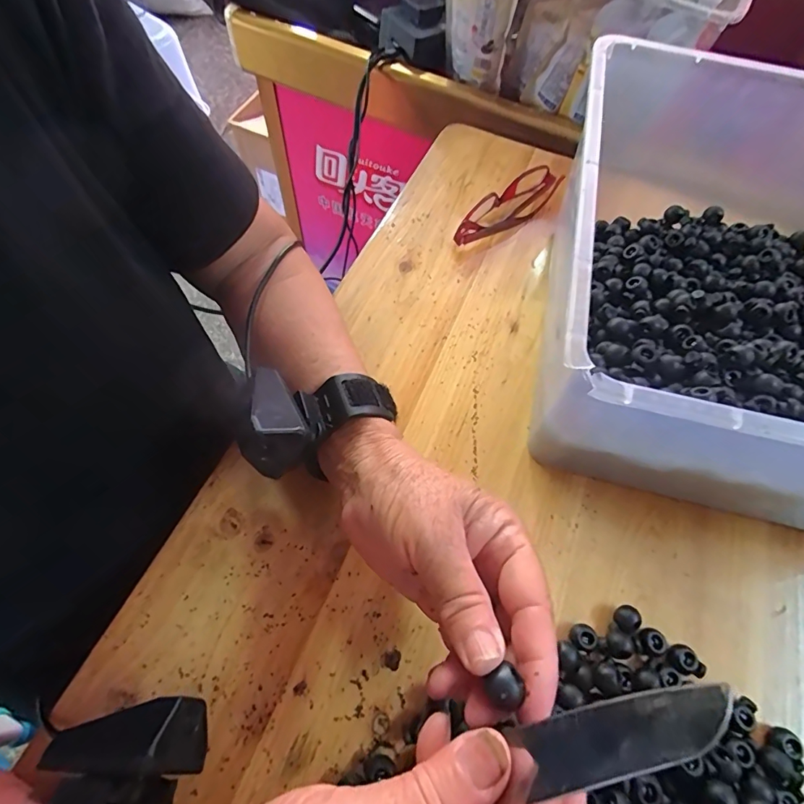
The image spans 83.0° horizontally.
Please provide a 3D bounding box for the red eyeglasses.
[{"bbox_3d":[0.102,-0.184,0.427,0.034,0.033,0.129,38,67,16],"label":"red eyeglasses"}]

